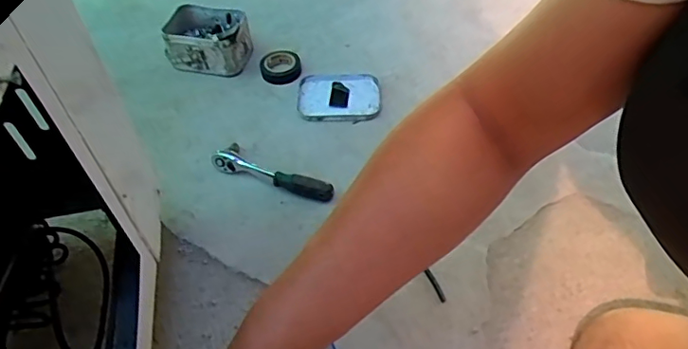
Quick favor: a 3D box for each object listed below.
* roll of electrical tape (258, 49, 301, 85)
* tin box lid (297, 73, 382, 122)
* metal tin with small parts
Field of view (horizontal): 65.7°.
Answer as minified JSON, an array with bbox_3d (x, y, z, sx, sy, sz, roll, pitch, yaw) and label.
[{"bbox_3d":[-0.087,-0.149,0.744,0.058,0.019,0.055,-1,51,1],"label":"roll of electrical tape"},{"bbox_3d":[-0.006,-0.102,0.709,0.108,0.013,0.086,-6,51,-3],"label":"tin box lid"},{"bbox_3d":[-0.190,-0.185,0.750,0.113,0.063,0.078,7,52,7],"label":"metal tin with small parts"}]

